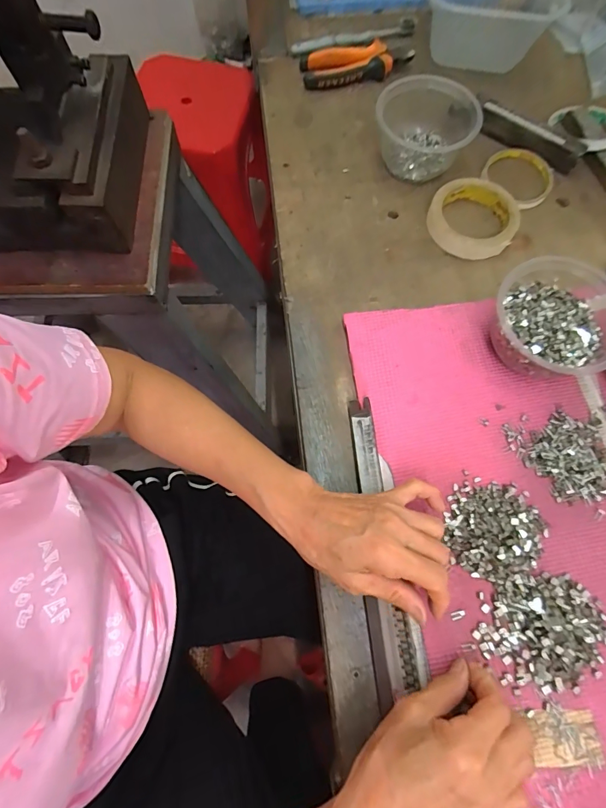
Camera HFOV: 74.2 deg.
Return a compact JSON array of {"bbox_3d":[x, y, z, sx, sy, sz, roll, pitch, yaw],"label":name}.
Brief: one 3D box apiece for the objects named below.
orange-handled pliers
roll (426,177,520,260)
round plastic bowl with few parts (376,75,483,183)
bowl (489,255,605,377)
[{"bbox_3d":[0.070,-0.465,0.542,0.152,0.021,0.065,-16,71,-3],"label":"orange-handled pliers"},{"bbox_3d":[0.195,-0.215,0.457,0.095,0.019,0.101,-1,71,2],"label":"roll"},{"bbox_3d":[0.147,-0.330,0.474,0.112,0.062,0.109,0,71,-1],"label":"round plastic bowl with few parts"},{"bbox_3d":[0.238,-0.077,0.384,0.110,0.058,0.114,0,71,-1],"label":"bowl"}]

